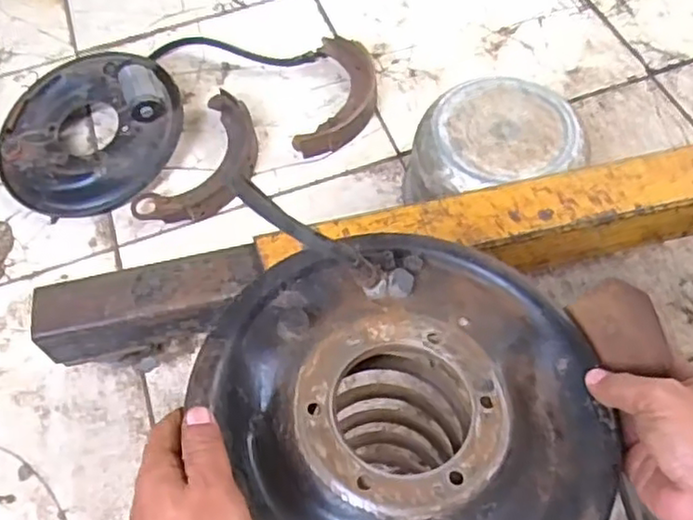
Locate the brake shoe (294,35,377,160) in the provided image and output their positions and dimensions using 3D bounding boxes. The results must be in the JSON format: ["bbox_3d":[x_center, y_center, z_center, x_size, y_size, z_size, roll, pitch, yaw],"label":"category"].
[{"bbox_3d":[-0.006,-0.240,0.989,0.099,0.036,0.217,8,62,9],"label":"brake shoe"}]

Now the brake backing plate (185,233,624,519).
[{"bbox_3d":[0.044,0.094,0.438,0.240,0.051,0.257,-2,61,3],"label":"brake backing plate"}]

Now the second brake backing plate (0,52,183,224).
[{"bbox_3d":[-0.366,-0.188,0.958,0.259,0.080,0.234,-37,64,-15],"label":"second brake backing plate"}]

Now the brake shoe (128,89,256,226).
[{"bbox_3d":[-0.190,-0.130,0.930,0.121,0.034,0.212,22,65,16],"label":"brake shoe"}]

